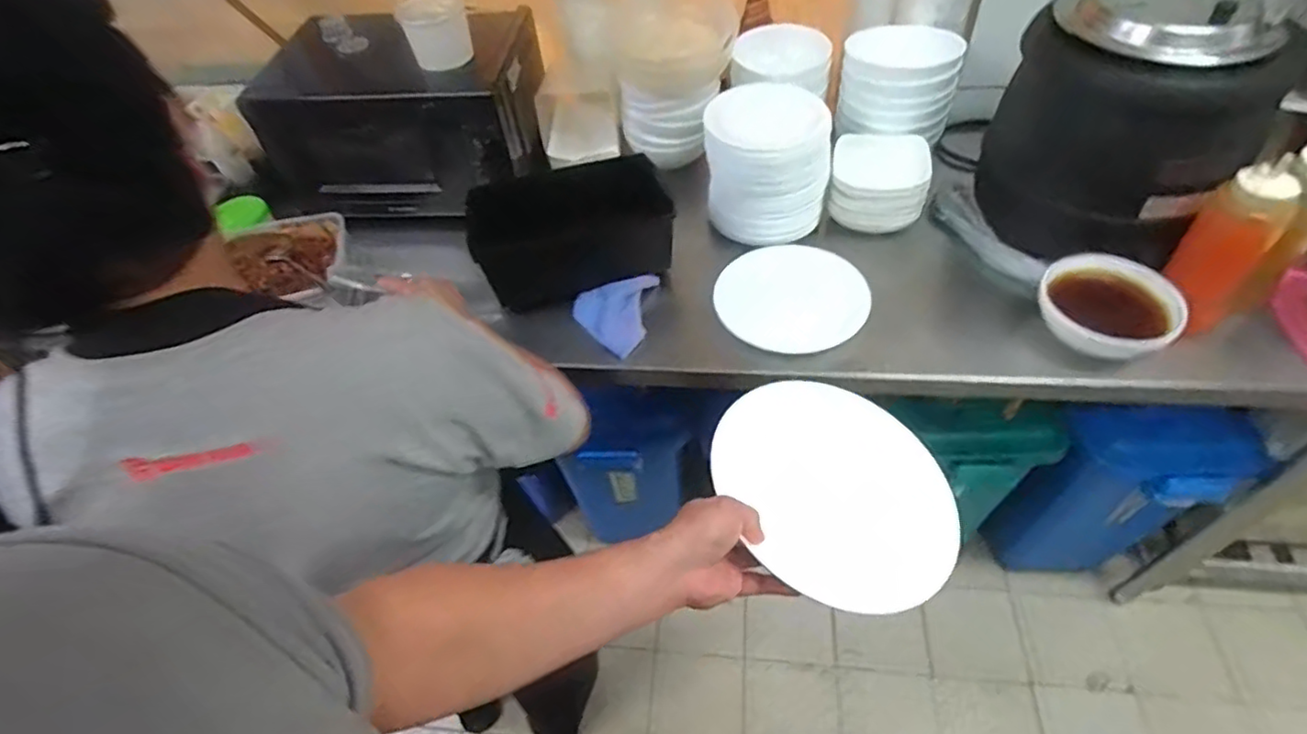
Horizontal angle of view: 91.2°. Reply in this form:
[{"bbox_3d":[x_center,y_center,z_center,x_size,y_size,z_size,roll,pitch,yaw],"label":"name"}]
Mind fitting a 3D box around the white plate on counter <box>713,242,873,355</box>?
[{"bbox_3d":[0.207,-0.107,0.972,0.199,0.013,0.210,-3,65,7],"label":"white plate on counter"}]

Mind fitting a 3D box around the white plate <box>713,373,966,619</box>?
[{"bbox_3d":[0.195,0.117,0.664,0.246,0.018,0.249,7,51,-9],"label":"white plate"}]

